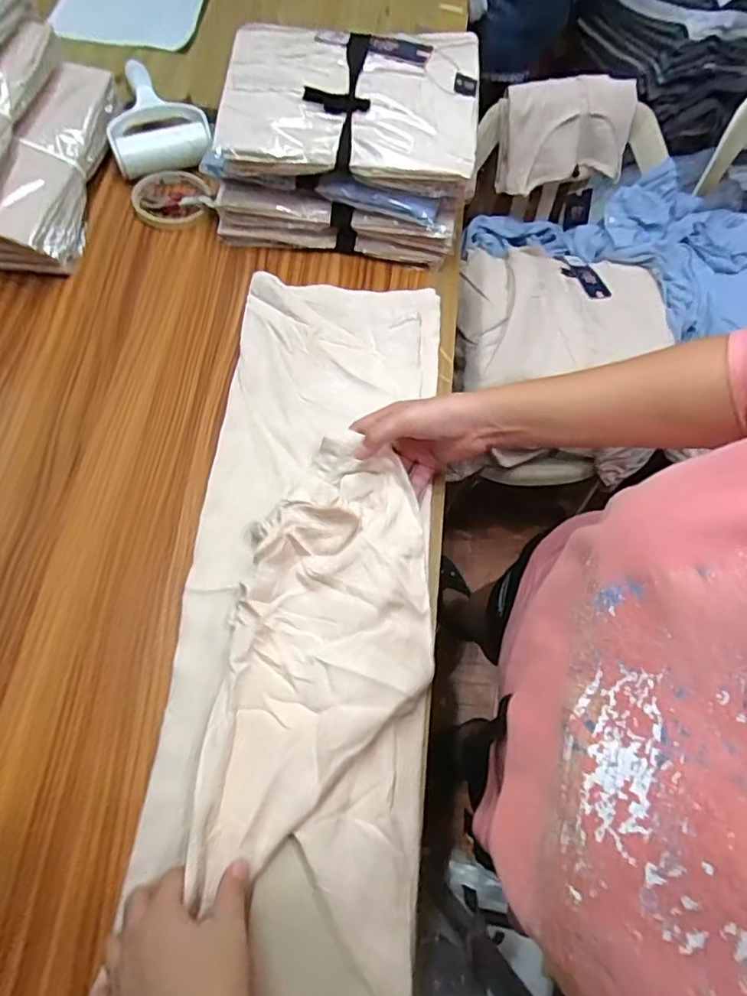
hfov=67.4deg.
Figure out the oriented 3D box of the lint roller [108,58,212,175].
[{"bbox_3d":[-0.261,-0.462,0.669,0.111,0.043,0.175,-15,69,-9],"label":"lint roller"}]

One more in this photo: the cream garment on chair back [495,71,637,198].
[{"bbox_3d":[0.317,-0.599,0.922,0.220,0.138,0.095,-9,68,-6],"label":"cream garment on chair back"}]

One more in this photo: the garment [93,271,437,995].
[{"bbox_3d":[-0.050,0.060,0.473,0.213,0.053,0.626,6,68,2],"label":"garment"}]

